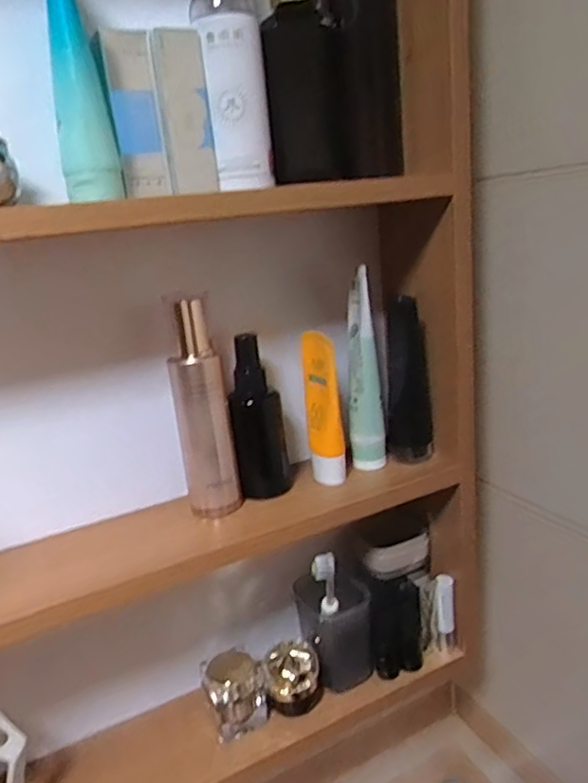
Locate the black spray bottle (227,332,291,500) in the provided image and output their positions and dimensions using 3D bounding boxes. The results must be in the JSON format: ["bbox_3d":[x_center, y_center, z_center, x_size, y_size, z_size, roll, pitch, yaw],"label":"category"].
[{"bbox_3d":[-0.030,0.022,0.483,0.038,0.130,0.030,-4,17,6],"label":"black spray bottle"}]

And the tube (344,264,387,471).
[{"bbox_3d":[0.060,-0.016,0.508,0.029,0.170,0.038,-3,17,10],"label":"tube"}]

